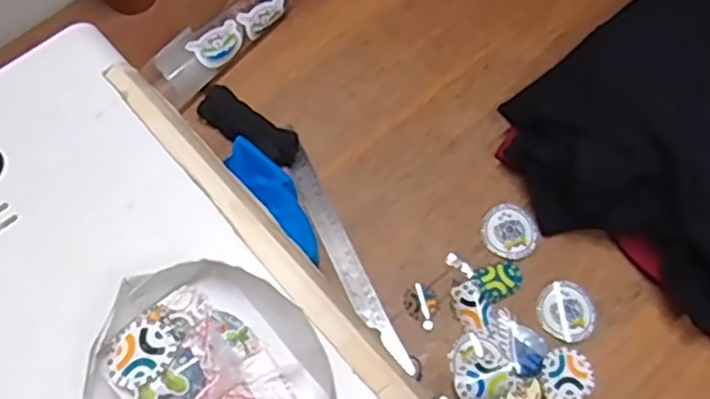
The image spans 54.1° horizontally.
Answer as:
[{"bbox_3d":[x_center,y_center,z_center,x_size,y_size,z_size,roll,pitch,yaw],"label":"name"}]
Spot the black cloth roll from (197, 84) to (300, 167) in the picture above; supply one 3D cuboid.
[{"bbox_3d":[-0.122,-0.086,0.806,0.140,0.033,0.045,35,69,14],"label":"black cloth roll"}]

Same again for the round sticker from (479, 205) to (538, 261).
[{"bbox_3d":[0.171,0.036,0.768,0.060,0.008,0.060,1,65,-1],"label":"round sticker"}]

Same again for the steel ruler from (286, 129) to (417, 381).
[{"bbox_3d":[-0.016,0.055,0.756,0.030,0.009,0.292,-23,68,-12],"label":"steel ruler"}]

